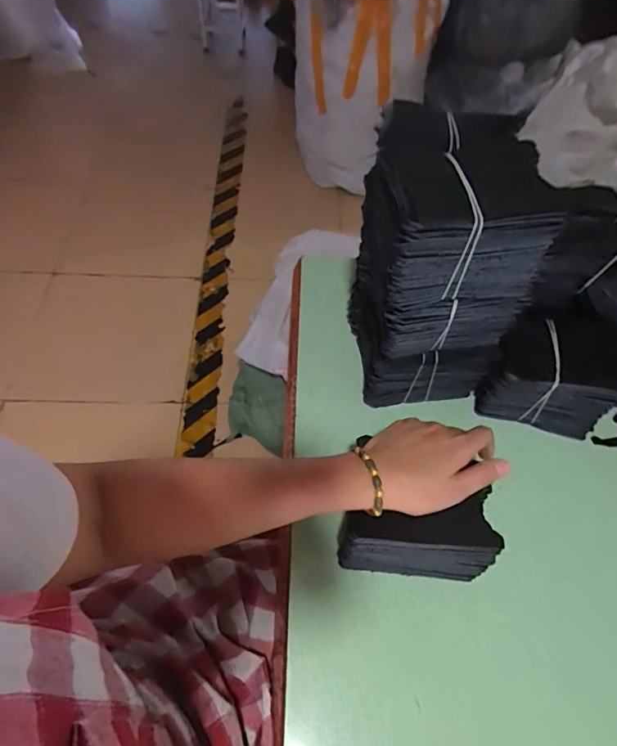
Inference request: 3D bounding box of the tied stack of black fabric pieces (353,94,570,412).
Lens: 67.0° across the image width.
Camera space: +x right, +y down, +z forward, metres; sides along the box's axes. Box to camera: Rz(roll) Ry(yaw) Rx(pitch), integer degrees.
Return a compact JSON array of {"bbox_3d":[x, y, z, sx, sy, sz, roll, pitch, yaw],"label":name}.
[{"bbox_3d":[0.122,-0.091,0.467,0.137,0.258,0.134,-3,57,-6],"label":"tied stack of black fabric pieces"}]

